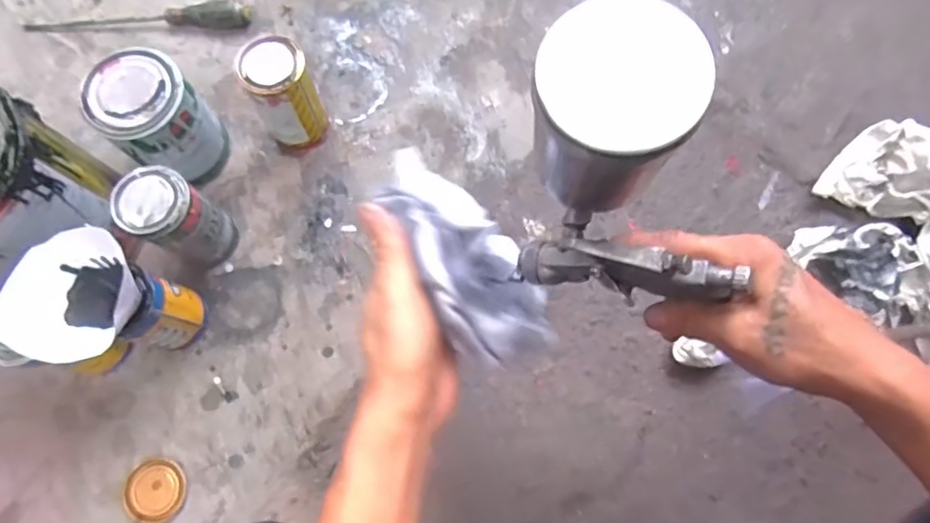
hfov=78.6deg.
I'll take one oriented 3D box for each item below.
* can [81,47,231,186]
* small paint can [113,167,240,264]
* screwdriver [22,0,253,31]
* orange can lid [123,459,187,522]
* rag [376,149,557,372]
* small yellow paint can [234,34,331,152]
[{"bbox_3d":[-0.341,-0.157,0.647,0.109,0.135,0.102,39,79,8],"label":"can"},{"bbox_3d":[-0.305,-0.044,0.616,0.073,0.136,0.069,0,76,0],"label":"small paint can"},{"bbox_3d":[-0.431,-0.324,0.747,0.295,0.028,0.027,0,76,0],"label":"screwdriver"},{"bbox_3d":[-0.333,0.248,0.610,0.062,0.011,0.064,0,76,0],"label":"orange can lid"},{"bbox_3d":[0.000,-0.008,0.389,0.080,0.094,0.164,-28,78,-7],"label":"rag"},{"bbox_3d":[-0.204,-0.190,0.654,0.069,0.134,0.078,-24,78,-6],"label":"small yellow paint can"}]

